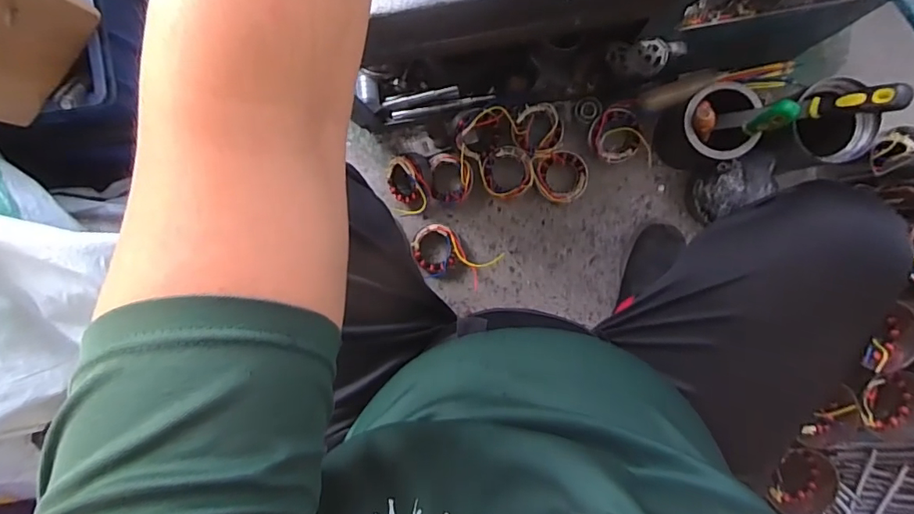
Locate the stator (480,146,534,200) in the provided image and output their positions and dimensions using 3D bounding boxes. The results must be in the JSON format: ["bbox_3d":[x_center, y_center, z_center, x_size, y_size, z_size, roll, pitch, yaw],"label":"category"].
[{"bbox_3d":[0.089,-0.147,0.888,0.087,0.039,0.089,0,93,4],"label":"stator"}]

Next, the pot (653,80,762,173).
[{"bbox_3d":[0.397,-0.205,0.817,0.101,0.158,0.105,0,93,4],"label":"pot"}]

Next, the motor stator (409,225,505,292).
[{"bbox_3d":[-0.007,0.003,0.903,0.154,0.049,0.090,25,94,2],"label":"motor stator"}]

